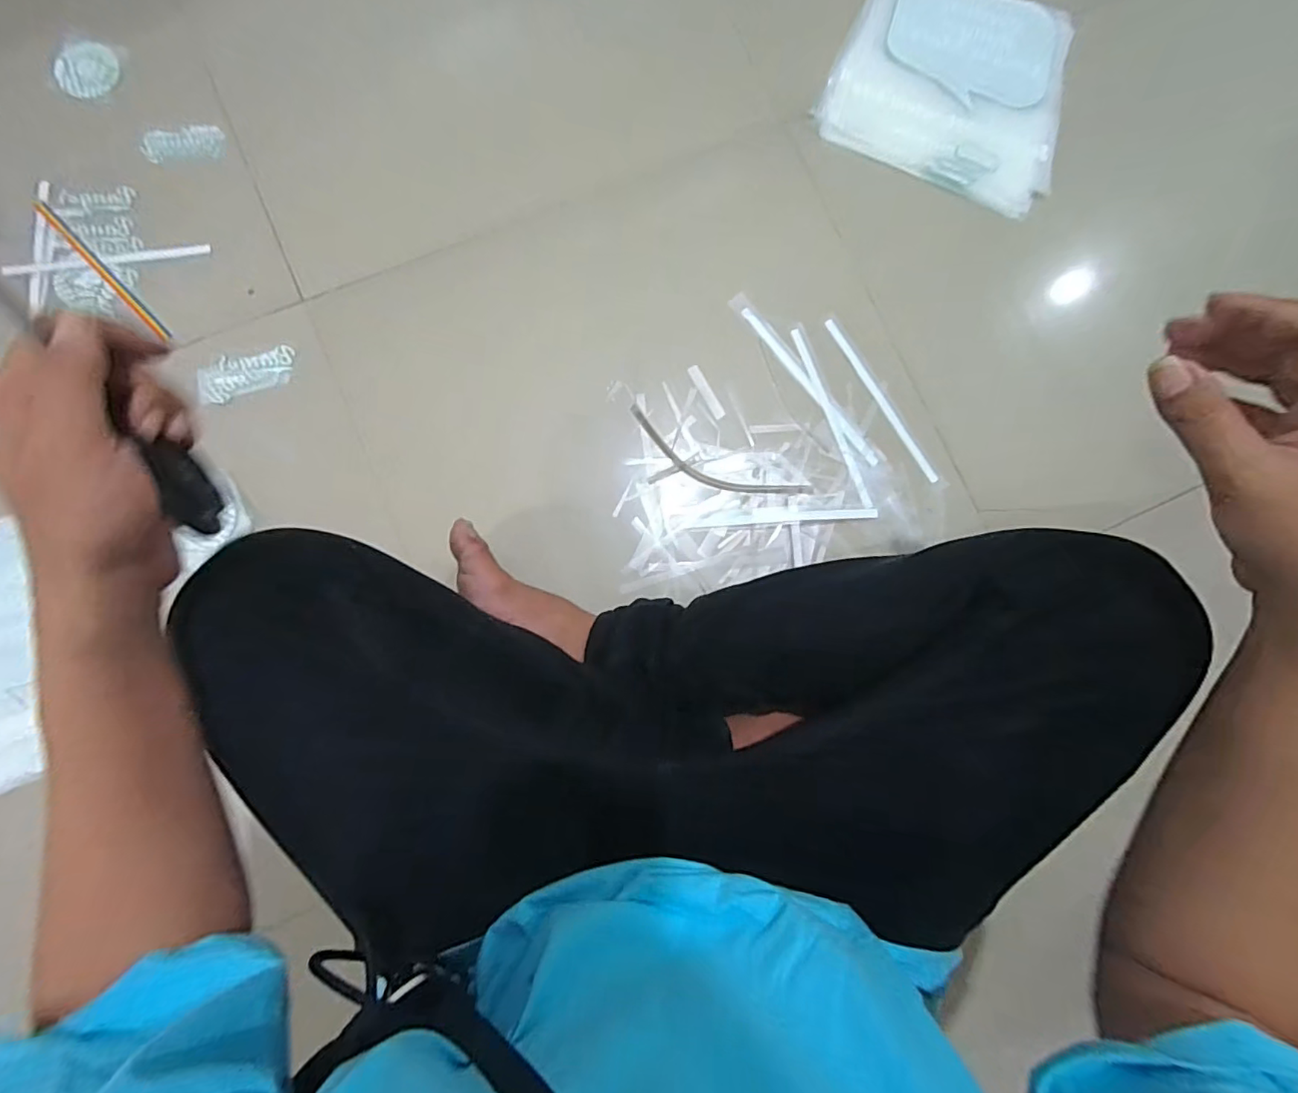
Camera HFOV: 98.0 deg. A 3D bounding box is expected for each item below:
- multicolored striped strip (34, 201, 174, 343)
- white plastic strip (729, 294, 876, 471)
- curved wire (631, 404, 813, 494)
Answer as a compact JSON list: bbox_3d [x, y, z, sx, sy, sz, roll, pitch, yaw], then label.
[{"bbox_3d":[-0.605,-0.305,0.625,0.017,0.010,0.222,-44,88,-6],"label":"multicolored striped strip"},{"bbox_3d":[0.181,-0.195,0.652,0.019,0.004,0.250,-39,87,-6],"label":"white plastic strip"},{"bbox_3d":[0.075,-0.091,0.636,0.221,0.004,0.048,24,83,0],"label":"curved wire"}]

